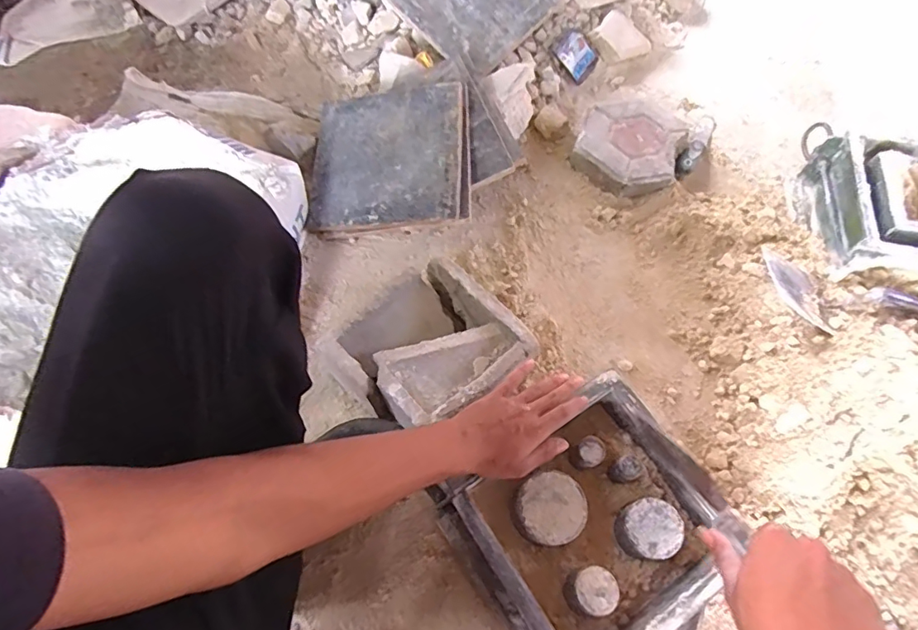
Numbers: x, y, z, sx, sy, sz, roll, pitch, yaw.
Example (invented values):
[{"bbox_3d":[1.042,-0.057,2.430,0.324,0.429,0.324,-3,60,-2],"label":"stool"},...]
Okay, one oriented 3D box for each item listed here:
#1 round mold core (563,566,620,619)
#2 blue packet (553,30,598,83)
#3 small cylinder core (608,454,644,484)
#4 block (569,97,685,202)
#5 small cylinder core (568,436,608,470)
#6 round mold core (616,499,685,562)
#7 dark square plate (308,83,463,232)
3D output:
[{"bbox_3d":[0.137,0.288,0.528,0.046,0.049,0.043,1,67,-2],"label":"round mold core"},{"bbox_3d":[0.235,-0.510,1.003,0.067,0.009,0.082,-42,112,5],"label":"blue packet"},{"bbox_3d":[0.190,0.176,0.577,0.028,0.036,0.027,1,67,-2],"label":"small cylinder core"},{"bbox_3d":[0.297,-0.294,0.899,0.178,0.060,0.198,18,67,5],"label":"block"},{"bbox_3d":[0.150,0.161,0.588,0.033,0.042,0.031,1,67,-2],"label":"small cylinder core"},{"bbox_3d":[0.208,0.235,0.557,0.061,0.047,0.060,1,67,-2],"label":"round mold core"},{"bbox_3d":[-0.124,-0.264,0.847,0.261,0.019,0.243,-2,78,13],"label":"dark square plate"}]

